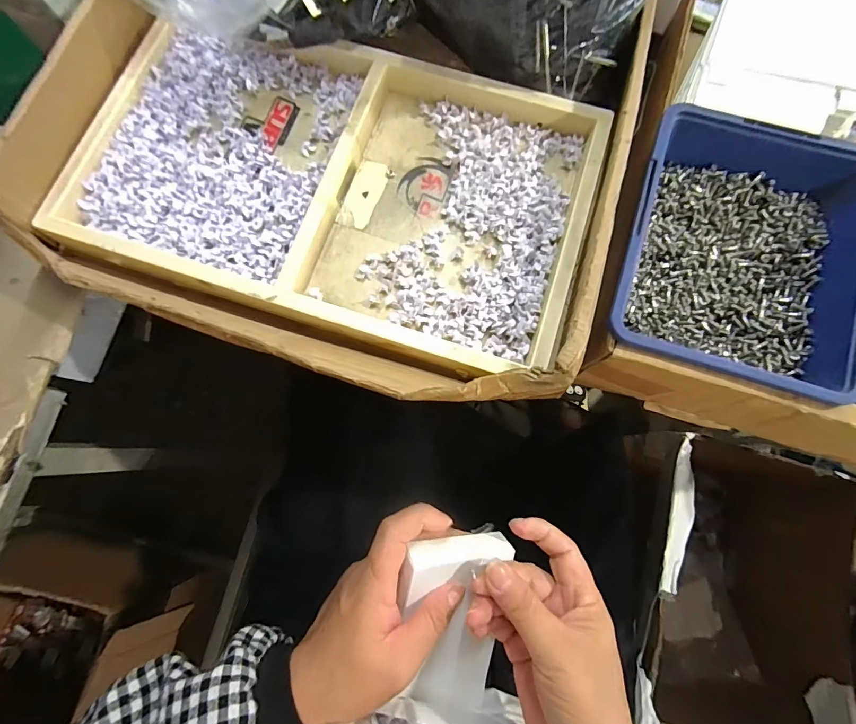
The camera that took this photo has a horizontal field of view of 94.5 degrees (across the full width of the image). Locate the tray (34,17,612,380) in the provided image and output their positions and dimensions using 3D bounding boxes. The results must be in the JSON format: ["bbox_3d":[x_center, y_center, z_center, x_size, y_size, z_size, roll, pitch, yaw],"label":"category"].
[{"bbox_3d":[-0.059,-0.116,0.260,0.317,0.026,0.192,16,78,4],"label":"tray"}]

